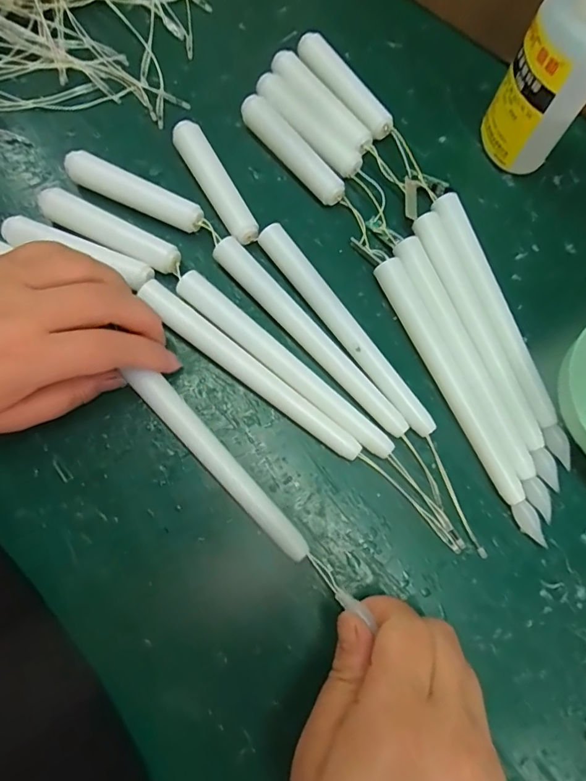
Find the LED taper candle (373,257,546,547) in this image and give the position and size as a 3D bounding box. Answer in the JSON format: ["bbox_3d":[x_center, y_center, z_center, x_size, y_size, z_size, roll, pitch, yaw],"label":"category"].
[{"bbox_3d":[0.092,0.001,0.262,0.015,0.014,0.171,-23,75,-8],"label":"LED taper candle"}]

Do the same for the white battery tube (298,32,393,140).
[{"bbox_3d":[0.035,-0.211,0.324,0.017,0.021,0.093,-32,77,-11],"label":"white battery tube"}]

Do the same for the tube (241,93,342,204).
[{"bbox_3d":[-0.001,-0.157,0.305,0.016,0.020,0.090,-37,78,-12],"label":"tube"}]

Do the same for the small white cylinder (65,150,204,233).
[{"bbox_3d":[-0.099,-0.123,0.292,0.091,0.020,0.017,26,74,6],"label":"small white cylinder"}]

